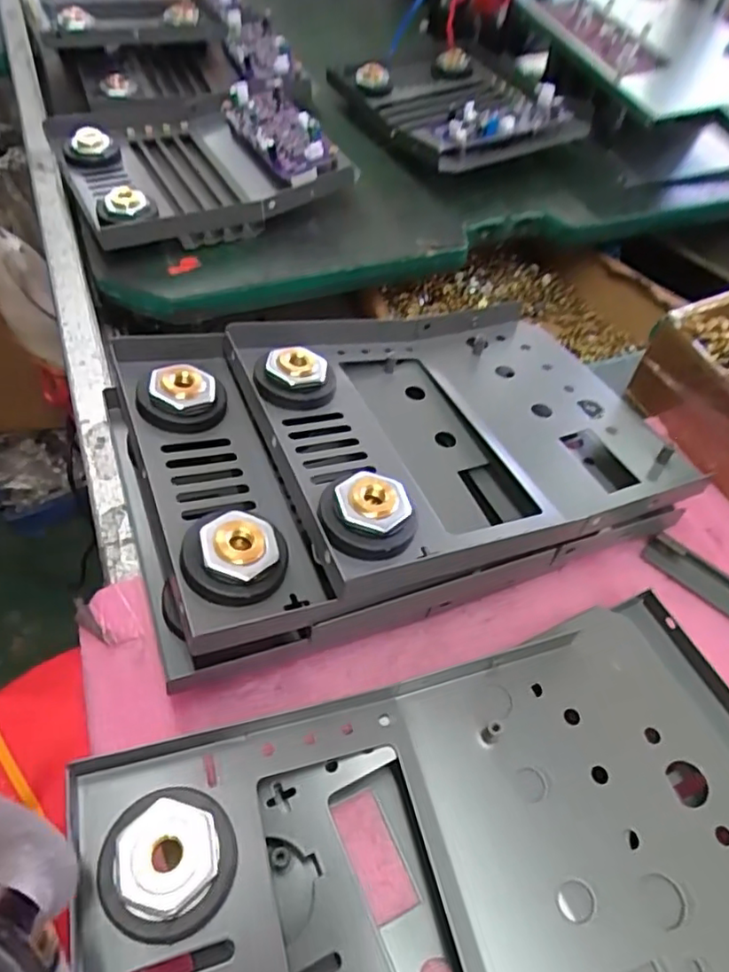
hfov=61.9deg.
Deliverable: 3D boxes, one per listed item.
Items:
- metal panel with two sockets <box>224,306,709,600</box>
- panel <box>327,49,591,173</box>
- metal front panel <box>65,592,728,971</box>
[{"bbox_3d":[0.046,-0.031,0.296,0.196,0.039,0.162,-11,47,-25],"label":"metal panel with two sockets"},{"bbox_3d":[0.072,-0.322,0.506,0.141,0.035,0.170,-29,62,-22],"label":"panel"},{"bbox_3d":[0.045,0.134,0.187,0.233,0.041,0.157,-14,57,-13],"label":"metal front panel"}]

